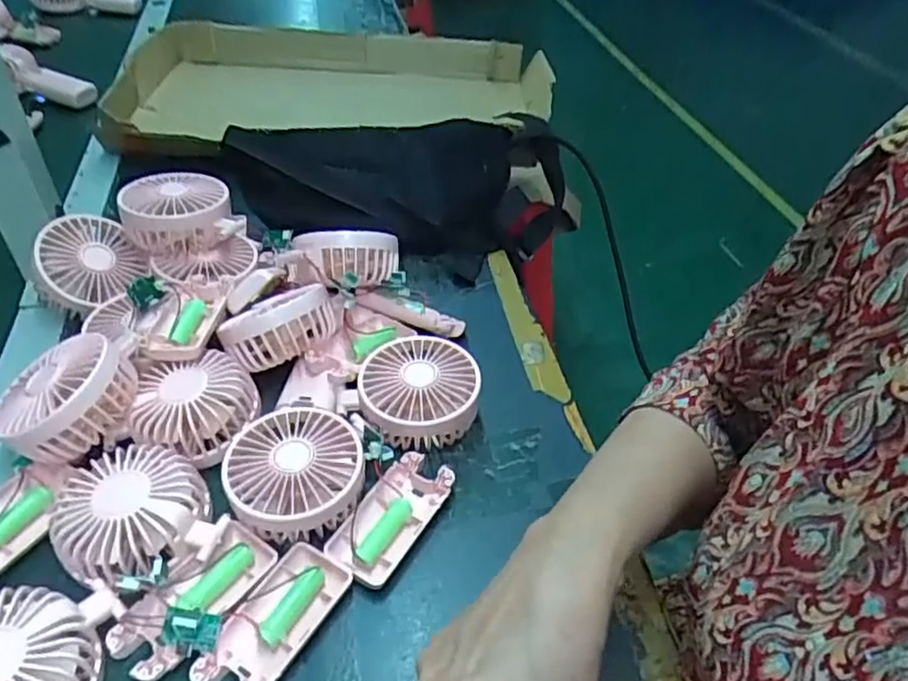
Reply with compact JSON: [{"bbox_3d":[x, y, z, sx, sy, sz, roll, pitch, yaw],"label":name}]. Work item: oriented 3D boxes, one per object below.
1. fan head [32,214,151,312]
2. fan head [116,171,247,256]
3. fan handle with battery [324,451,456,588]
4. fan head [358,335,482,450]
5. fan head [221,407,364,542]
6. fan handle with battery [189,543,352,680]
[{"bbox_3d":[-0.303,-0.067,0.551,0.088,0.047,0.075,-42,102,-32],"label":"fan head"},{"bbox_3d":[-0.232,-0.111,0.563,0.093,0.042,0.082,-16,46,-19],"label":"fan head"},{"bbox_3d":[-0.040,0.112,0.425,0.045,0.015,0.092,25,47,21],"label":"fan handle with battery"},{"bbox_3d":[-0.025,0.038,0.482,0.082,0.043,0.087,0,43,-4],"label":"fan head"},{"bbox_3d":[-0.101,0.085,0.426,0.082,0.037,0.085,-4,44,-7],"label":"fan head"},{"bbox_3d":[-0.102,0.159,0.371,0.044,0.019,0.091,23,47,21],"label":"fan handle with battery"}]

